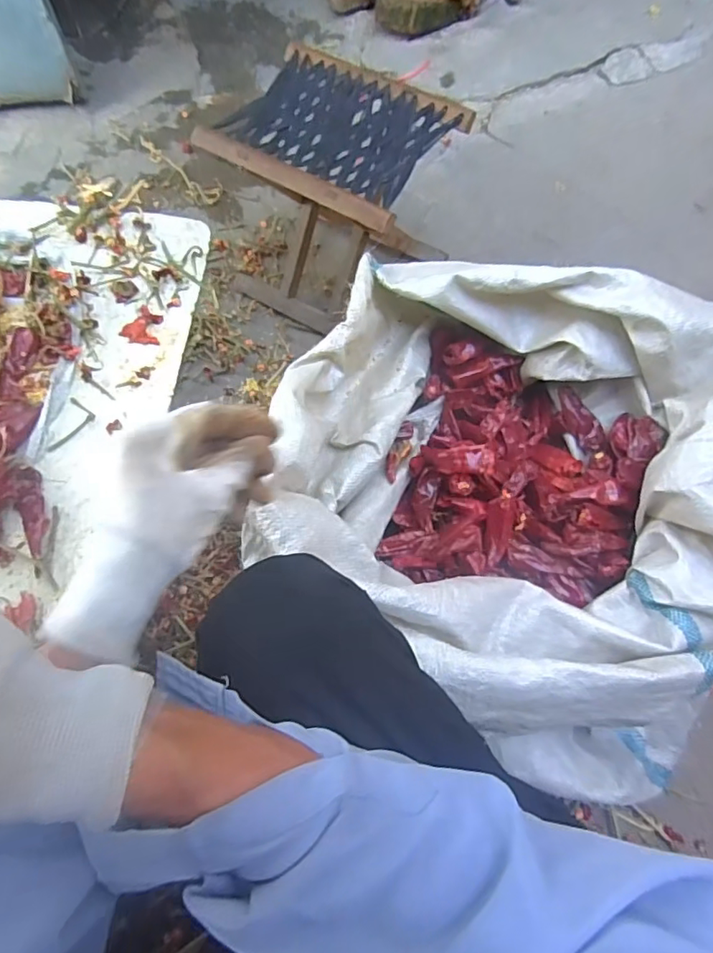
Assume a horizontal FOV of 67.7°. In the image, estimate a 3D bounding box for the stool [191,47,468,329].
[{"bbox_3d":[-0.033,-0.434,0.883,0.295,0.300,0.253,30,70,10],"label":"stool"}]

